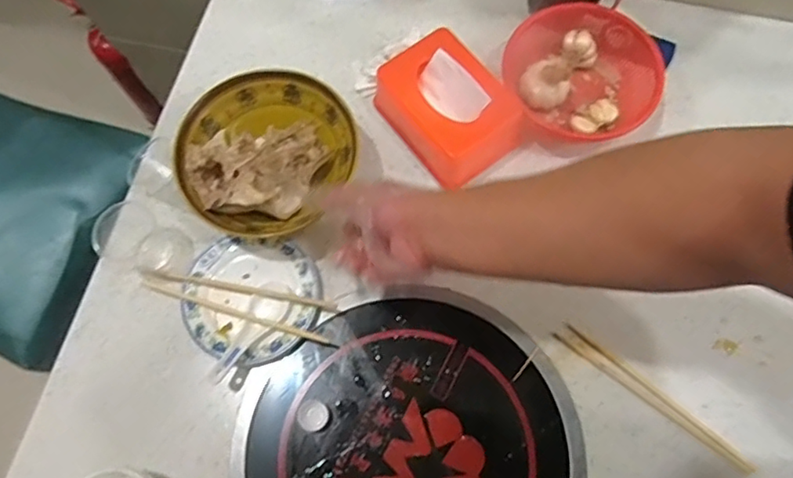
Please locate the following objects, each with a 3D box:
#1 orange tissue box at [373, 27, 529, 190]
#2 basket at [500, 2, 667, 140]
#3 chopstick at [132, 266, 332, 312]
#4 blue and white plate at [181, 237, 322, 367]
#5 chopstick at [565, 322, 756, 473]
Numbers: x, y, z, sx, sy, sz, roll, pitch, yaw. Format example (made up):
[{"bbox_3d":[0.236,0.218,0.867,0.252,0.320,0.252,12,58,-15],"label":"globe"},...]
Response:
[{"bbox_3d":[0.062,-0.153,0.713,0.112,0.081,0.163,-35,73,-9],"label":"orange tissue box"},{"bbox_3d":[0.232,-0.206,0.747,0.187,0.061,0.173,-1,71,2],"label":"basket"},{"bbox_3d":[-0.184,0.056,0.671,0.238,0.014,0.012,11,72,6],"label":"chopstick"},{"bbox_3d":[-0.163,0.070,0.672,0.146,0.022,0.134,-1,71,2],"label":"blue and white plate"},{"bbox_3d":[0.281,0.165,0.639,0.229,0.006,0.011,38,77,14],"label":"chopstick"}]

